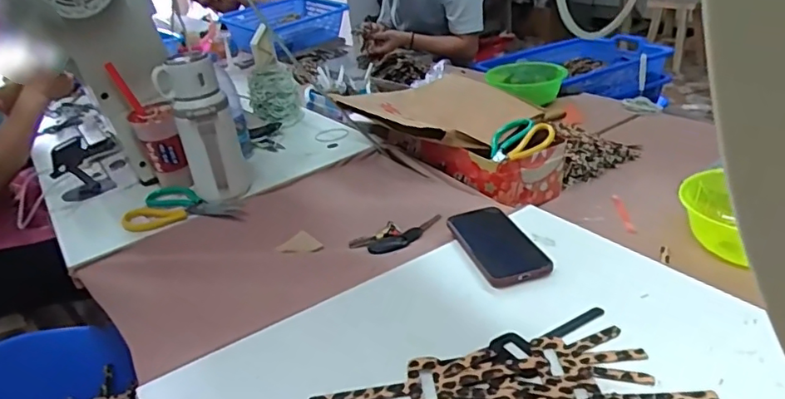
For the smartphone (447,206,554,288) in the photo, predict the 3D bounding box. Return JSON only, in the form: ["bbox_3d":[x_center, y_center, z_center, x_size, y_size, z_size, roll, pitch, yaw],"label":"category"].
[{"bbox_3d":[0.124,0.051,0.690,0.078,0.011,0.160,-12,28,-9],"label":"smartphone"}]

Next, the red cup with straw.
[{"bbox_3d":[-0.375,-0.103,0.899,0.067,0.208,0.081,-22,33,-21],"label":"red cup with straw"}]

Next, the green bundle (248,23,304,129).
[{"bbox_3d":[-0.240,-0.234,1.134,0.094,0.176,0.102,-7,30,5],"label":"green bundle"}]

